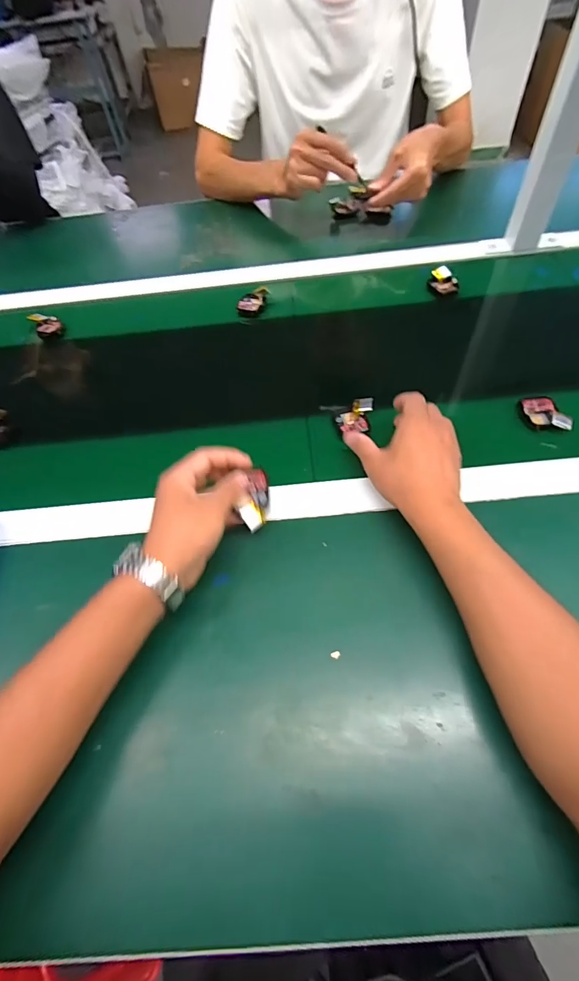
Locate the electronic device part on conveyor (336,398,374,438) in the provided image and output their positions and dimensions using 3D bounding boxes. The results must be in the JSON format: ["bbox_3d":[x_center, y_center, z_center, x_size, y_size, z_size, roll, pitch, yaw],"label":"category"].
[{"bbox_3d":[0.075,-0.084,0.474,0.040,0.013,0.044,1,57,4],"label":"electronic device part on conveyor"}]

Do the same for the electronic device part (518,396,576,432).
[{"bbox_3d":[0.281,-0.084,0.458,0.039,0.015,0.054,-4,56,1],"label":"electronic device part"}]

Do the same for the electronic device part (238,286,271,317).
[{"bbox_3d":[-0.053,-0.278,0.613,0.045,0.025,0.035,0,57,4],"label":"electronic device part"}]

